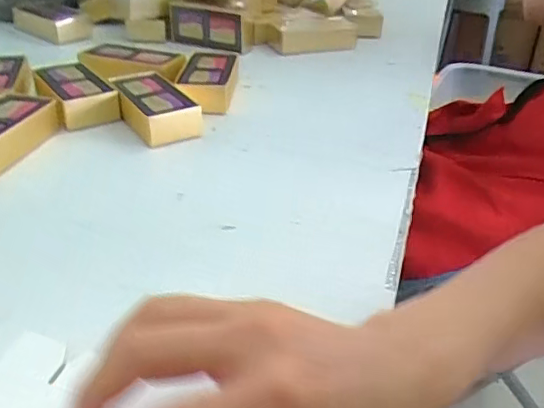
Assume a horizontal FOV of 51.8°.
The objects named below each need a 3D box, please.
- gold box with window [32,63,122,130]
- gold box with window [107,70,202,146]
[{"bbox_3d":[-0.207,-0.116,0.587,0.061,0.033,0.125,-16,36,-27],"label":"gold box with window"},{"bbox_3d":[-0.116,-0.097,0.561,0.060,0.033,0.119,-14,35,-24],"label":"gold box with window"}]

